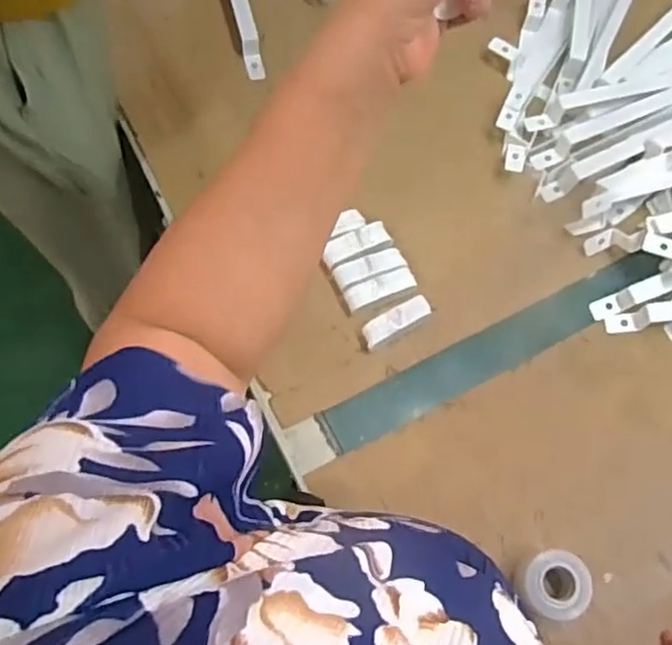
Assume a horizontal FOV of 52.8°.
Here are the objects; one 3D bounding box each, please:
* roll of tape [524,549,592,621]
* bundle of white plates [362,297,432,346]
[{"bbox_3d":[0.196,0.237,0.615,0.058,0.044,0.056,1,70,-2],"label":"roll of tape"},{"bbox_3d":[0.063,0.000,0.709,0.076,0.028,0.023,-30,74,-12],"label":"bundle of white plates"}]

